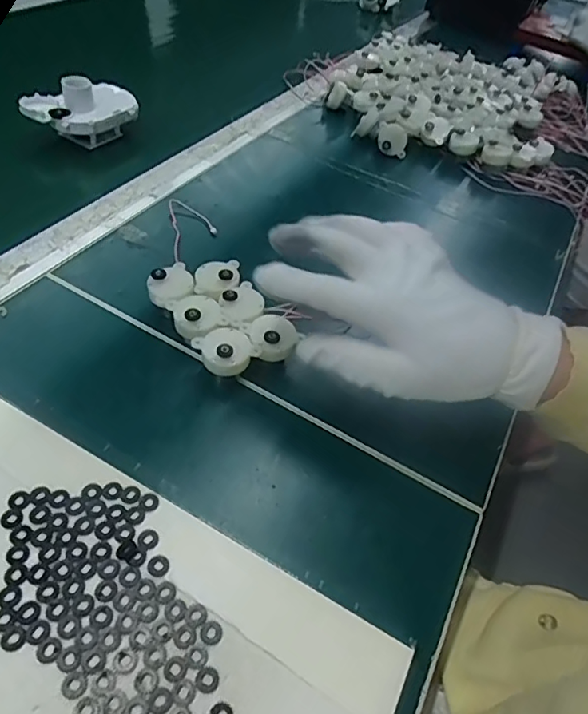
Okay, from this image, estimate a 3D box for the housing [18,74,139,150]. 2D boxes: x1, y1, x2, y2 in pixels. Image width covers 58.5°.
[{"bbox_3d":[-0.207,-0.241,0.518,0.104,0.056,0.051,-16,54,-24],"label":"housing"}]

